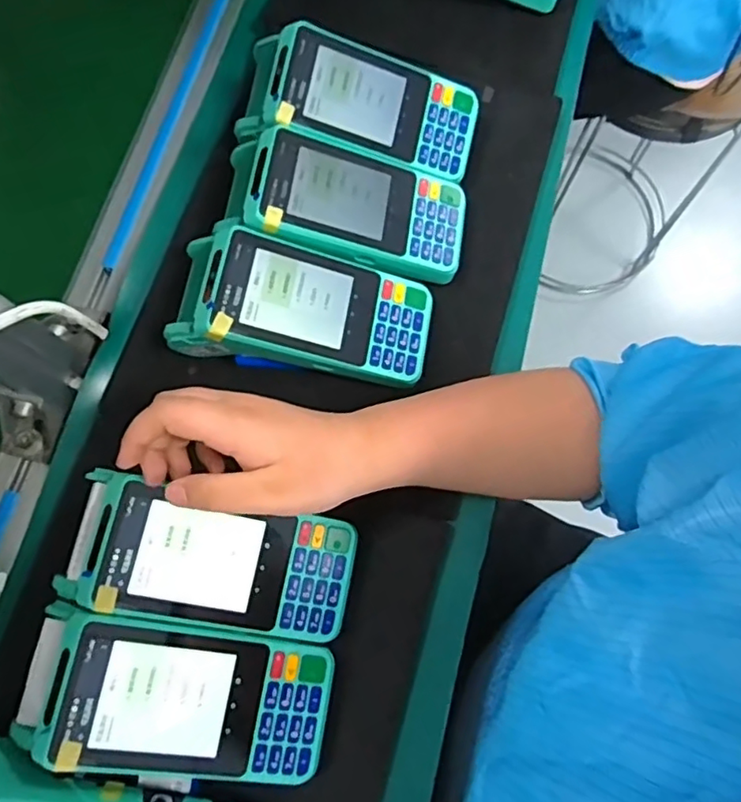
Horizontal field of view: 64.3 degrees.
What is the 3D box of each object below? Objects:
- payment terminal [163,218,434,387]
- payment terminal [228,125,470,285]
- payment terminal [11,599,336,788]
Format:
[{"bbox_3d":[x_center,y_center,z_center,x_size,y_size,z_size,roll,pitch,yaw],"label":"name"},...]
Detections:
[{"bbox_3d":[-0.046,-0.058,0.393,0.168,0.068,0.082,12,75,4],"label":"payment terminal"},{"bbox_3d":[-0.011,-0.132,0.414,0.151,0.069,0.083,6,74,3],"label":"payment terminal"},{"bbox_3d":[-0.108,0.169,0.329,0.166,0.037,0.080,13,74,-9],"label":"payment terminal"}]

